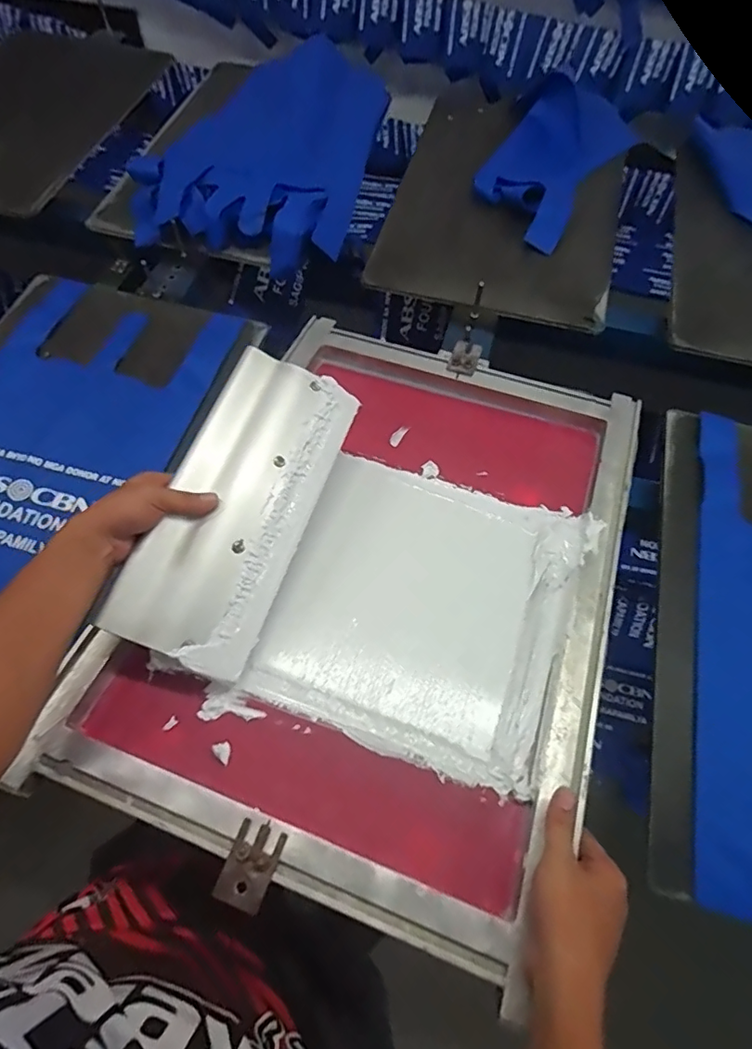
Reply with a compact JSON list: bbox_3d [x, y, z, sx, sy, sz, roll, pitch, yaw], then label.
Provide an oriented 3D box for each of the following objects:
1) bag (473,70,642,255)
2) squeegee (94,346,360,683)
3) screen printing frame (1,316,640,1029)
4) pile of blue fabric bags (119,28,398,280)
[{"bbox_3d":[0.324,-0.685,0.987,0.219,0.080,0.415,33,63,11],"label":"bag"},{"bbox_3d":[-0.138,-0.021,0.554,0.138,0.038,0.330,26,68,-12],"label":"squeegee"},{"bbox_3d":[0.019,0.033,0.597,0.452,0.043,0.639,19,58,9],"label":"screen printing frame"},{"bbox_3d":[-0.194,-0.723,0.999,0.370,0.075,0.582,12,61,0],"label":"pile of blue fabric bags"}]

